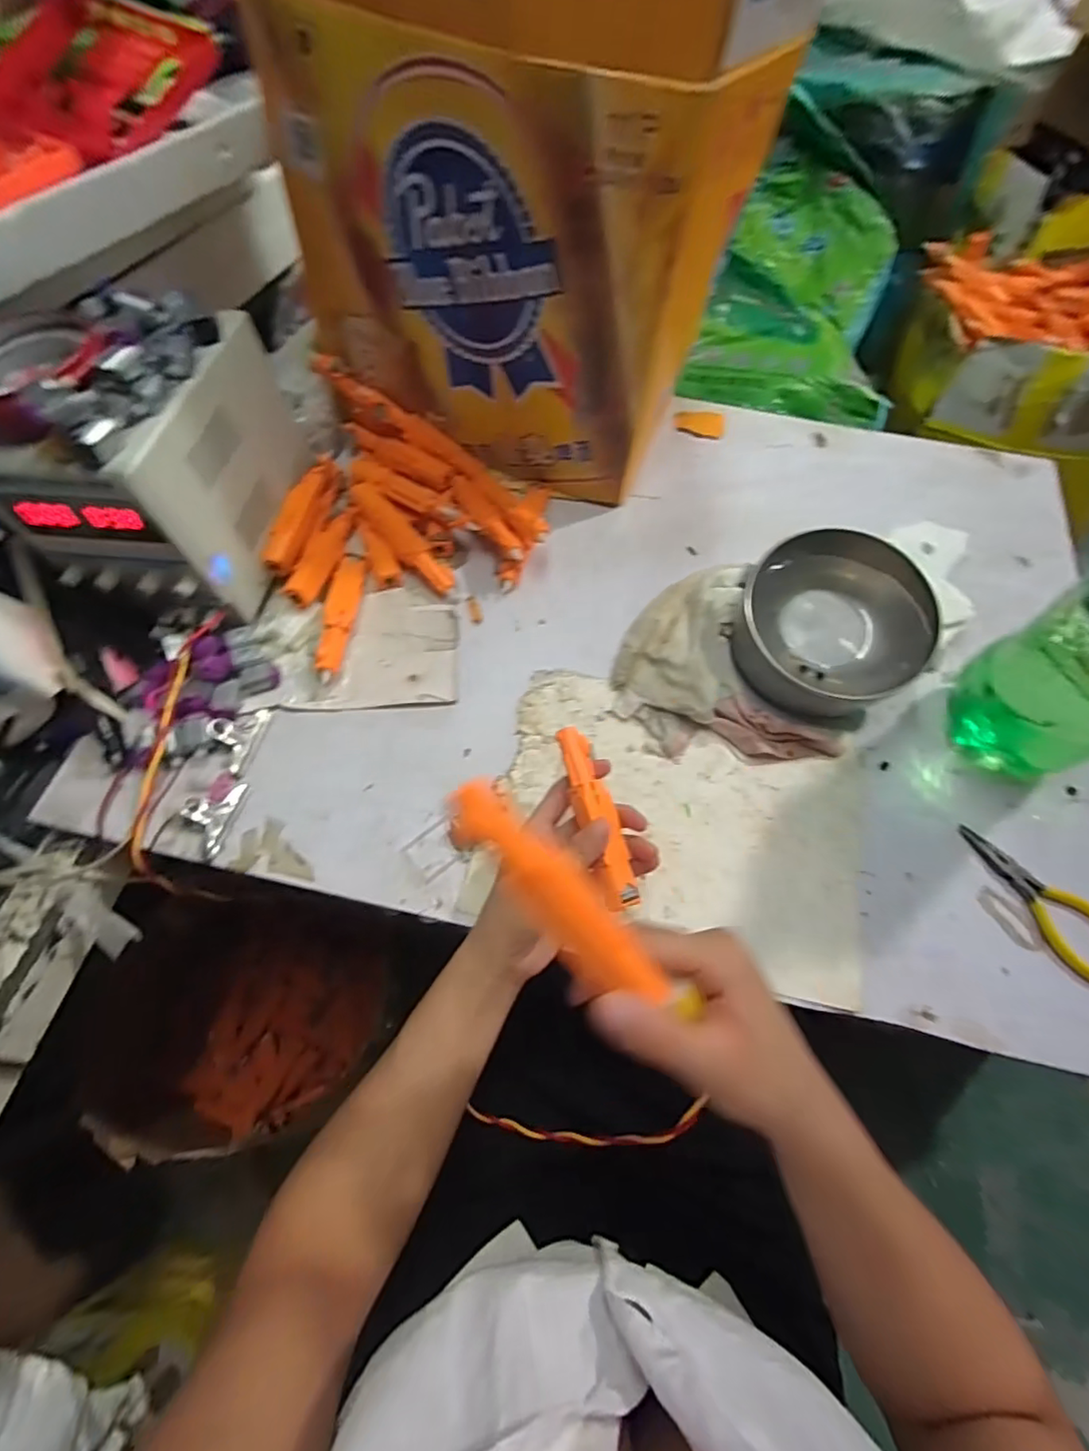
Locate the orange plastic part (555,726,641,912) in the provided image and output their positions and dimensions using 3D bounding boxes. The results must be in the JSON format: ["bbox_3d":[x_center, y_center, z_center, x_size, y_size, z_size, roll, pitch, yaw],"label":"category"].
[{"bbox_3d":[0.034,0.057,0.376,0.022,0.016,0.119,-16,74,-7],"label":"orange plastic part"}]

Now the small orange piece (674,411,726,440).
[{"bbox_3d":[0.167,-0.325,0.625,0.053,0.012,0.032,8,63,4],"label":"small orange piece"}]

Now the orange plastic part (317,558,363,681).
[{"bbox_3d":[-0.170,-0.090,0.487,0.022,0.024,0.120,5,63,2],"label":"orange plastic part"}]

